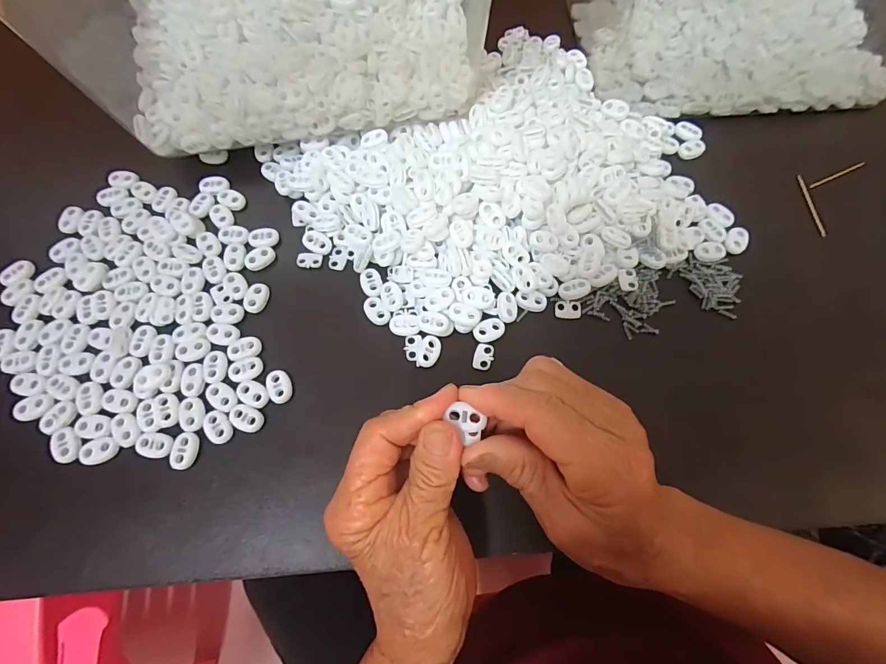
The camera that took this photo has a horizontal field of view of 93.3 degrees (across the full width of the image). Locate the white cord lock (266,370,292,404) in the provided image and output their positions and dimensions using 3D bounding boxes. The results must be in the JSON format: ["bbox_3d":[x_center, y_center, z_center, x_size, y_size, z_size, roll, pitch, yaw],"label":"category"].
[{"bbox_3d":[-0.109,0.036,0.279,0.015,0.005,0.022,-20,72,-7],"label":"white cord lock"}]

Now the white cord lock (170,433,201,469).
[{"bbox_3d":[-0.163,0.074,0.262,0.015,0.004,0.022,2,71,1],"label":"white cord lock"}]

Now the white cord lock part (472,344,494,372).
[{"bbox_3d":[0.028,0.017,0.288,0.013,0.004,0.019,16,71,5],"label":"white cord lock part"}]

